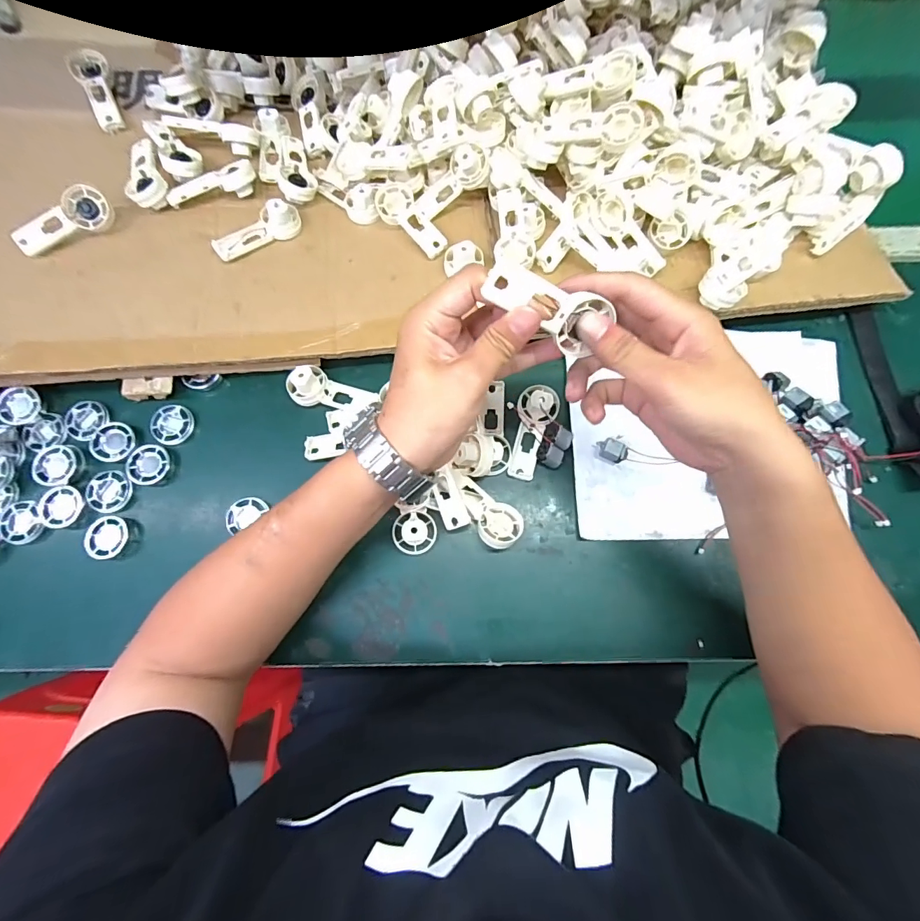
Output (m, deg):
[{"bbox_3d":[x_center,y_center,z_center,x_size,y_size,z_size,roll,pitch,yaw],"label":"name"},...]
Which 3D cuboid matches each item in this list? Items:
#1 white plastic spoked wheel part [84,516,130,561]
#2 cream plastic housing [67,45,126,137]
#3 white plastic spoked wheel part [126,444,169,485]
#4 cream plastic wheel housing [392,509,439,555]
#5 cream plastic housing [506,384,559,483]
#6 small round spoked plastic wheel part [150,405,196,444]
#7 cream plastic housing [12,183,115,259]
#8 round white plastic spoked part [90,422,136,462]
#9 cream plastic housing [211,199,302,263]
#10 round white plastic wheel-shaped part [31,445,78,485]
[{"bbox_3d":[-0.326,0.072,0.406,0.036,0.010,0.039,-4,78,-1],"label":"white plastic spoked wheel part"},{"bbox_3d":[-0.407,-0.419,0.501,0.033,0.038,0.095,-25,79,-5],"label":"cream plastic housing"},{"bbox_3d":[-0.300,0.004,0.424,0.037,0.012,0.037,0,78,0],"label":"white plastic spoked wheel part"},{"bbox_3d":[-0.041,0.065,0.398,0.039,0.017,0.039,-6,78,-1],"label":"cream plastic wheel housing"},{"bbox_3d":[0.067,-0.028,0.424,0.037,0.015,0.092,19,79,4],"label":"cream plastic housing"},{"bbox_3d":[-0.285,-0.035,0.435,0.038,0.012,0.039,0,78,0],"label":"small round spoked plastic wheel part"},{"bbox_3d":[-0.402,-0.240,0.444,0.093,0.016,0.041,-36,112,-12],"label":"cream plastic housing"},{"bbox_3d":[-0.337,-0.018,0.426,0.042,0.004,0.037,29,80,6],"label":"round white plastic spoked part"},{"bbox_3d":[-0.212,-0.240,0.458,0.091,0.021,0.032,-28,79,-6],"label":"cream plastic housing"},{"bbox_3d":[-0.386,0.004,0.416,0.036,0.008,0.038,0,78,0],"label":"round white plastic wheel-shaped part"}]

